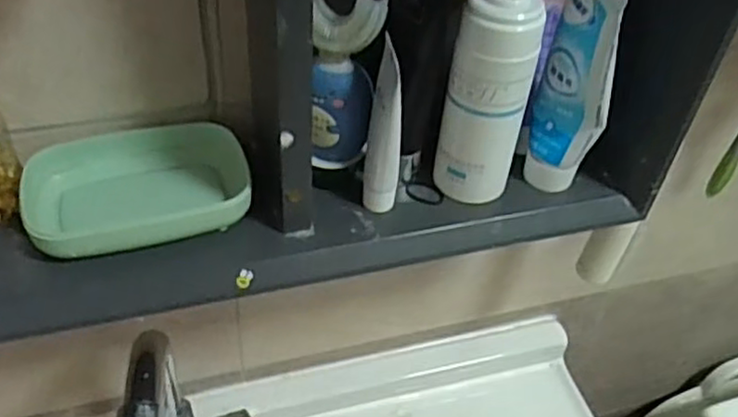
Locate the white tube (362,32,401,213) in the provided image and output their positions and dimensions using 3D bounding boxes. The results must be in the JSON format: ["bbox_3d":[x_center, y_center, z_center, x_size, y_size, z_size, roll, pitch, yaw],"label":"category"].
[{"bbox_3d":[0.010,-0.044,0.402,0.020,0.110,0.027,6,45,0],"label":"white tube"}]

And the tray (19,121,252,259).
[{"bbox_3d":[-0.139,-0.016,0.420,0.123,0.024,0.092,-11,47,-16],"label":"tray"}]

